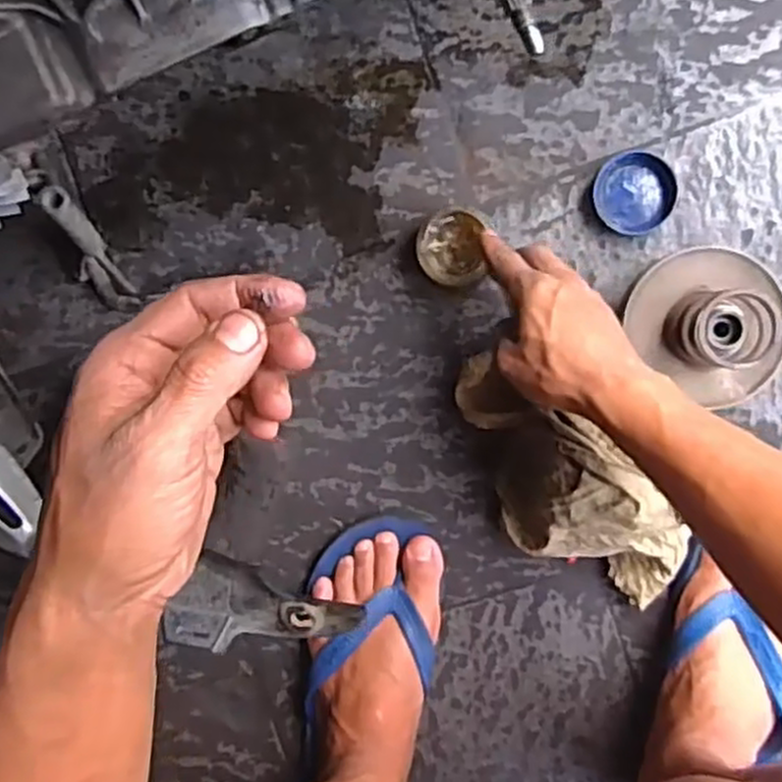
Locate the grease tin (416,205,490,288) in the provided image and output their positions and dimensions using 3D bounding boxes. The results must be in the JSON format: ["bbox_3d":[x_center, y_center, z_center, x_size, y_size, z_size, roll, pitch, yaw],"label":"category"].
[{"bbox_3d":[0.047,-0.109,0.598,0.051,0.022,0.058,0,95,6],"label":"grease tin"}]

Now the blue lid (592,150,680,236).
[{"bbox_3d":[0.186,-0.152,0.600,0.059,0.012,0.062,0,95,6],"label":"blue lid"}]

